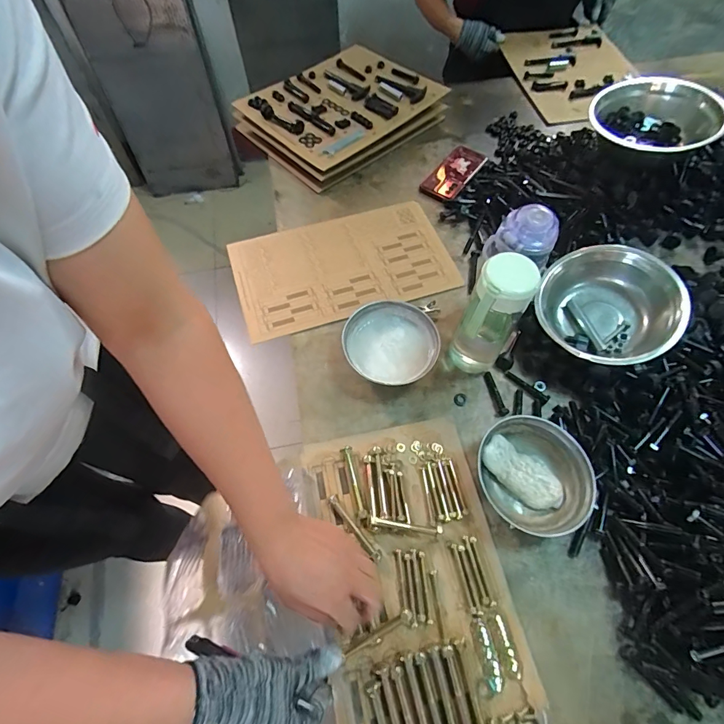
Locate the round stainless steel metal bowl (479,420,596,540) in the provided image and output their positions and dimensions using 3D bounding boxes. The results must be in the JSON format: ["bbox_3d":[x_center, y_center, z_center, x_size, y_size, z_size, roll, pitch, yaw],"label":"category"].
[{"bbox_3d":[0.232,0.149,0.536,0.145,0.046,0.134,0,62,0],"label":"round stainless steel metal bowl"}]

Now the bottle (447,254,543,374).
[{"bbox_3d":[0.176,-0.052,0.557,0.072,0.203,0.069,24,63,12],"label":"bottle"}]

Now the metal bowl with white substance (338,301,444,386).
[{"bbox_3d":[0.044,-0.024,0.631,0.146,0.046,0.145,0,62,0],"label":"metal bowl with white substance"}]

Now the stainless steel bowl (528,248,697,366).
[{"bbox_3d":[0.380,-0.082,0.618,0.197,0.085,0.197,-4,64,9],"label":"stainless steel bowl"}]

